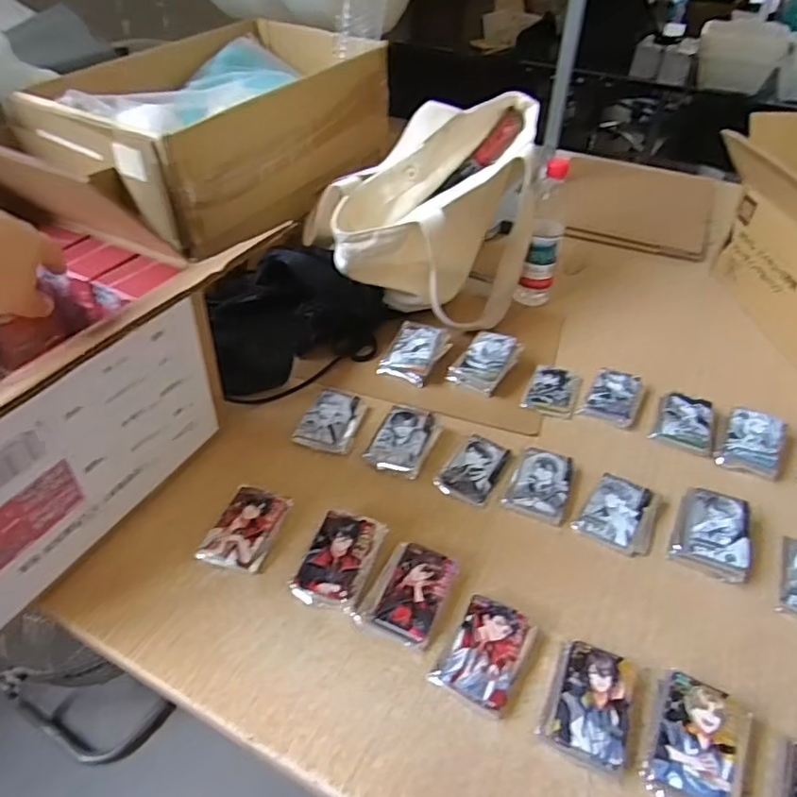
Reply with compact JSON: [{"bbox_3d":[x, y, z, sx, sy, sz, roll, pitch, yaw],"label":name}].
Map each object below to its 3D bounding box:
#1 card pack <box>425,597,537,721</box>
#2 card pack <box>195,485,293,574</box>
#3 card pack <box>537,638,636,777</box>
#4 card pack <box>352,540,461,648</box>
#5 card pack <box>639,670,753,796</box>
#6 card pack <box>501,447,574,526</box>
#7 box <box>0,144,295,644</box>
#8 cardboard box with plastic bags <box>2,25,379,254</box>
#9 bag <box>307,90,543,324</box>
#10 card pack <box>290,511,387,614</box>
[{"bbox_3d":[0.075,0.217,0.500,0.062,0.020,0.087,24,45,22],"label":"card pack"},{"bbox_3d":[-0.150,0.129,0.578,0.058,0.021,0.086,14,42,11],"label":"card pack"},{"bbox_3d":[0.155,0.245,0.474,0.064,0.024,0.084,20,43,18],"label":"card pack"},{"bbox_3d":[0.011,0.178,0.537,0.065,0.021,0.088,21,44,19],"label":"card pack"},{"bbox_3d":[0.229,0.264,0.449,0.065,0.032,0.084,22,44,20],"label":"card pack"},{"bbox_3d":[0.155,0.089,0.634,0.061,0.013,0.083,16,43,14],"label":"card pack"},{"bbox_3d":[-0.389,-0.054,0.509,0.274,0.336,0.329,22,44,20],"label":"box"},{"bbox_3d":[-0.264,-0.428,0.922,0.304,0.182,0.520,26,46,24],"label":"cardboard box with plastic bags"},{"bbox_3d":[0.048,-0.239,0.812,0.324,0.258,0.199,-29,50,-32],"label":"bag"},{"bbox_3d":[-0.055,0.152,0.555,0.062,0.029,0.084,15,42,13],"label":"card pack"}]

